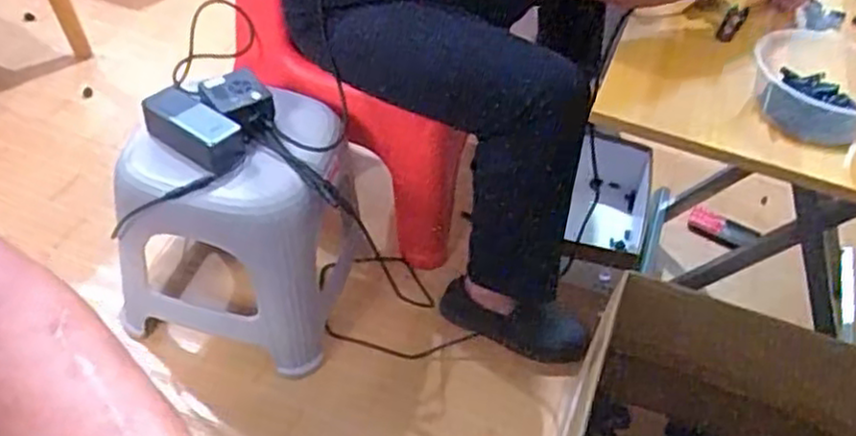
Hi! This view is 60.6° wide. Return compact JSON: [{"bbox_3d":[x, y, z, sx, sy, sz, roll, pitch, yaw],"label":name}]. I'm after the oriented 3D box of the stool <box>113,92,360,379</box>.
[{"bbox_3d":[-0.259,0.002,1.107,0.298,0.348,0.300,14,46,7],"label":"stool"}]

